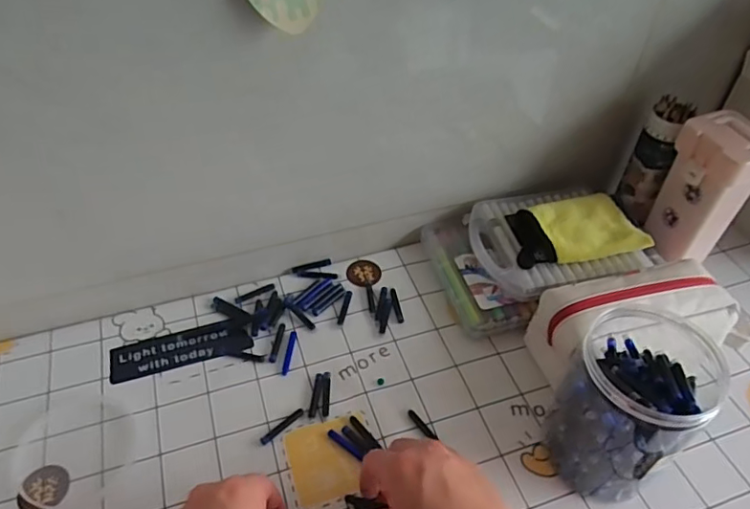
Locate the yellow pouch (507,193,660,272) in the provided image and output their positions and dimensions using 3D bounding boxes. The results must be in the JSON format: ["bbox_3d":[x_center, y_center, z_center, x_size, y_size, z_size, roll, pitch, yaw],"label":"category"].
[{"bbox_3d":[0.222,-0.029,0.608,0.141,0.029,0.081,-11,48,-8],"label":"yellow pouch"}]

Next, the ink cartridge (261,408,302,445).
[{"bbox_3d":[-0.086,0.158,0.504,0.046,0.004,0.008,-33,56,-29],"label":"ink cartridge"}]

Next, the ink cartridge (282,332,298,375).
[{"bbox_3d":[-0.088,0.101,0.560,0.008,0.004,0.052,5,47,2],"label":"ink cartridge"}]

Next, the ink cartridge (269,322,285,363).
[{"bbox_3d":[-0.101,0.091,0.567,0.008,0.004,0.047,7,47,4],"label":"ink cartridge"}]

